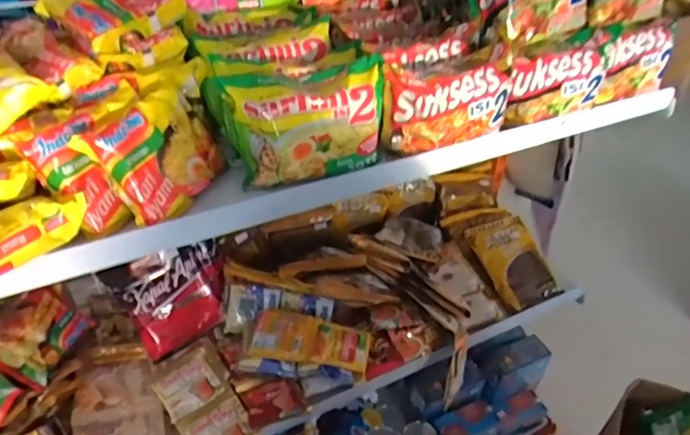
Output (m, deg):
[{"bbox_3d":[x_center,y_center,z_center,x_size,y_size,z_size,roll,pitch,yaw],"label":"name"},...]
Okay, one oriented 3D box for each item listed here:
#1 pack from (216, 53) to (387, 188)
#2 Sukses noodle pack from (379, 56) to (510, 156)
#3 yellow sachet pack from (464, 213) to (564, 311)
[{"bbox_3d":[-0.030,-0.097,0.519,0.162,0.097,0.058,-14,41,-19],"label":"pack"},{"bbox_3d":[0.113,-0.121,0.555,0.137,0.082,0.046,-17,43,-23],"label":"Sukses noodle pack"},{"bbox_3d":[0.315,0.079,0.953,0.127,0.027,0.170,-17,68,-16],"label":"yellow sachet pack"}]

